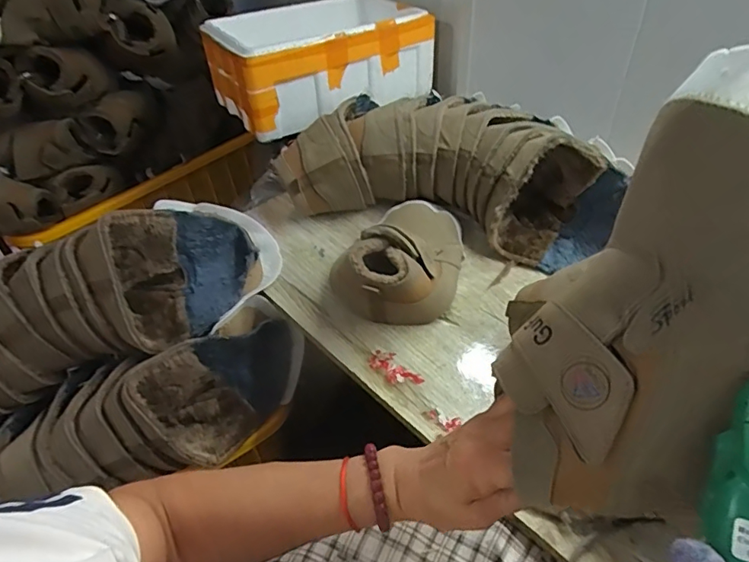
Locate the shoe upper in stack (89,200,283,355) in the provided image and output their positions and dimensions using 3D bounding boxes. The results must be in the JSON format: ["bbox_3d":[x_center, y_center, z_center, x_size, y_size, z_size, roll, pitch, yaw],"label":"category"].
[{"bbox_3d":[-0.247,-0.017,0.671,0.236,0.127,0.144,-18,47,-14],"label":"shoe upper in stack"}]

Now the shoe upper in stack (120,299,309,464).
[{"bbox_3d":[-0.192,0.140,0.675,0.217,0.146,0.105,-33,52,-26],"label":"shoe upper in stack"}]

